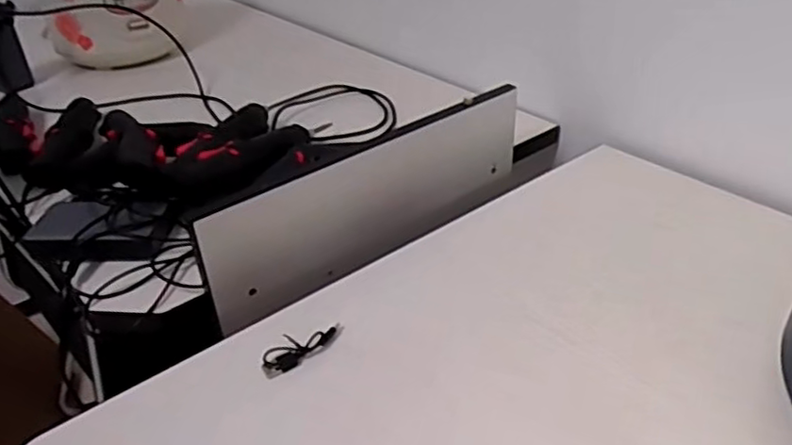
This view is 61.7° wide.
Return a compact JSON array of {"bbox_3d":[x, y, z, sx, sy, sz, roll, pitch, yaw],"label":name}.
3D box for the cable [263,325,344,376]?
[{"bbox_3d":[-0.078,0.099,0.540,0.073,0.013,0.025,-31,43,-34],"label":"cable"}]

